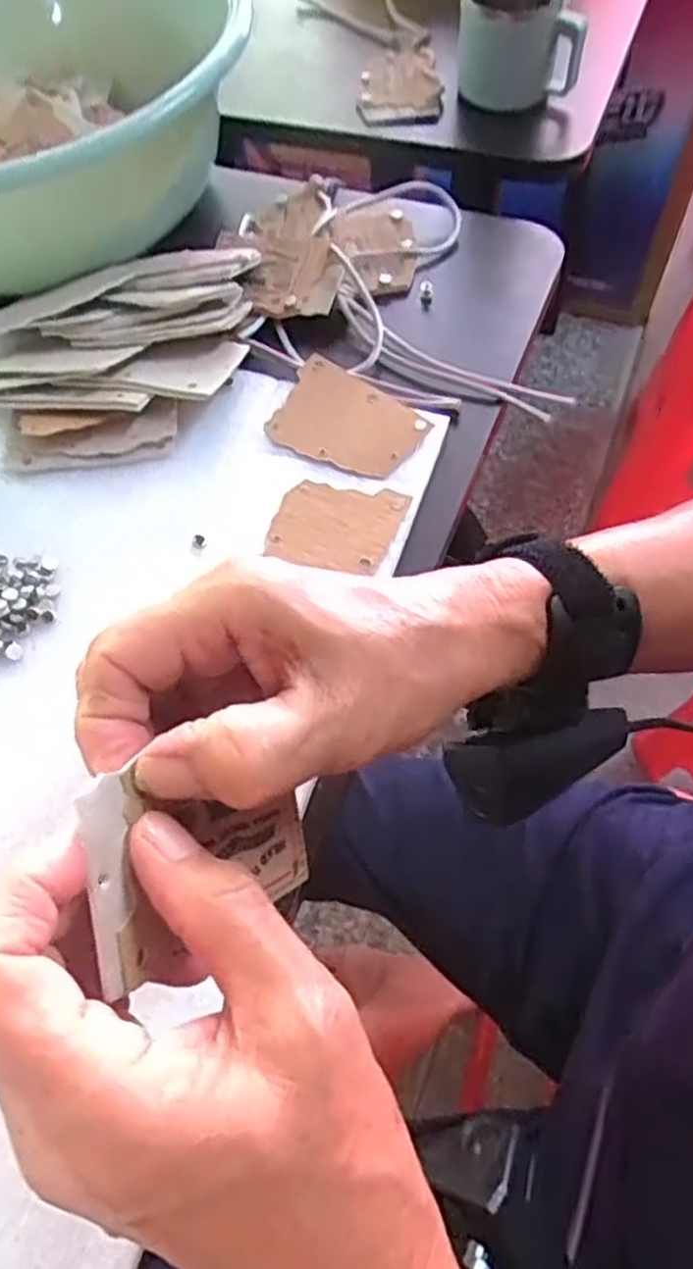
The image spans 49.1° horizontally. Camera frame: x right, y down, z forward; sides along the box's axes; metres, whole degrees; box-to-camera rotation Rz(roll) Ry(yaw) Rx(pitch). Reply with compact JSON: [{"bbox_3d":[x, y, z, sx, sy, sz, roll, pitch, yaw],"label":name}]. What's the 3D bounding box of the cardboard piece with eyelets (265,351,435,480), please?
[{"bbox_3d":[0.002,-0.109,0.379,0.074,0.004,0.055,24,65,16],"label":"cardboard piece with eyelets"}]

